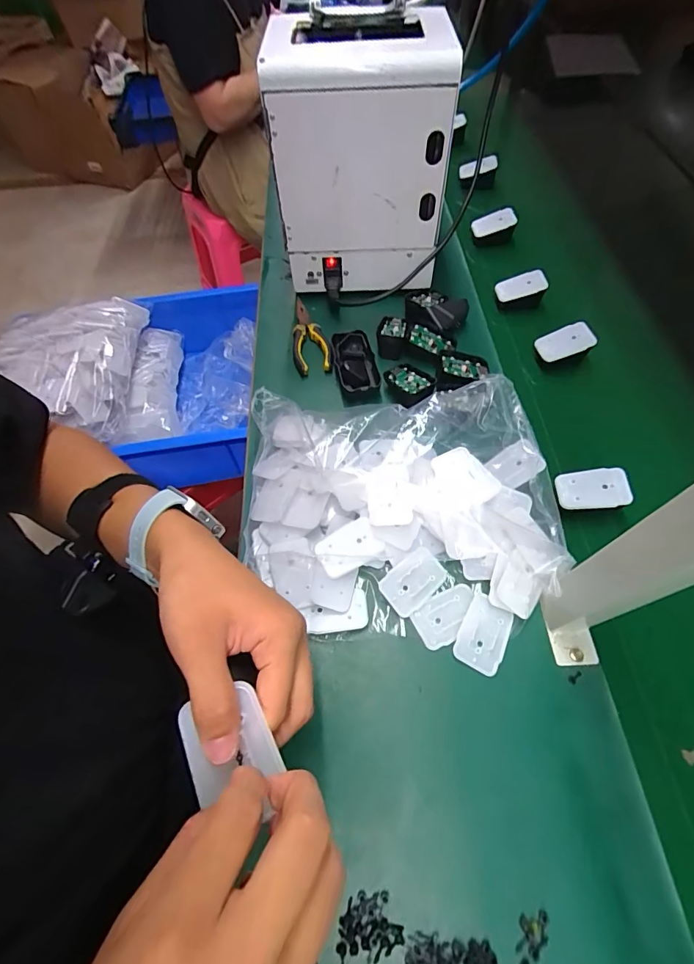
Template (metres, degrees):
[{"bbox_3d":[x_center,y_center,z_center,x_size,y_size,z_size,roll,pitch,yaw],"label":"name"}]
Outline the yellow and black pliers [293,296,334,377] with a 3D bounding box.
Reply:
[{"bbox_3d":[-0.052,-0.211,0.601,0.053,0.020,0.147,-6,61,-1],"label":"yellow and black pliers"}]

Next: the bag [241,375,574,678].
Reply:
[{"bbox_3d":[0.047,0.028,0.429,0.330,0.074,0.282,4,61,5],"label":"bag"}]

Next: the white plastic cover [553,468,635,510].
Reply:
[{"bbox_3d":[0.264,0.008,0.450,0.067,0.007,0.043,-11,65,20],"label":"white plastic cover"}]

